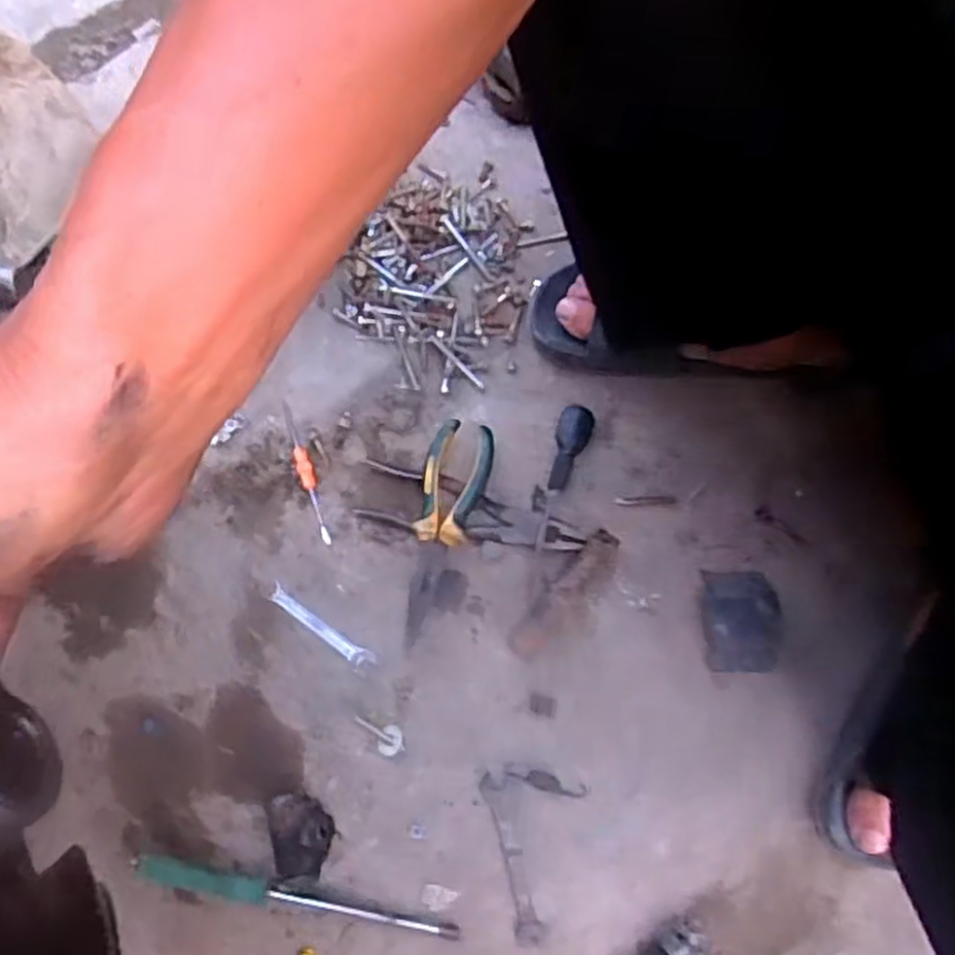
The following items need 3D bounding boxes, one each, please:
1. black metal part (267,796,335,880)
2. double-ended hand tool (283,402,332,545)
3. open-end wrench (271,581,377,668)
[{"bbox_3d":[-0.137,0.280,0.615,0.045,0.038,0.065,-14,77,-3],"label":"black metal part"},{"bbox_3d":[-0.152,-0.005,0.696,0.013,0.010,0.131,-20,77,-7],"label":"double-ended hand tool"},{"bbox_3d":[-0.134,0.129,0.668,0.106,0.009,0.017,34,79,8],"label":"open-end wrench"}]

